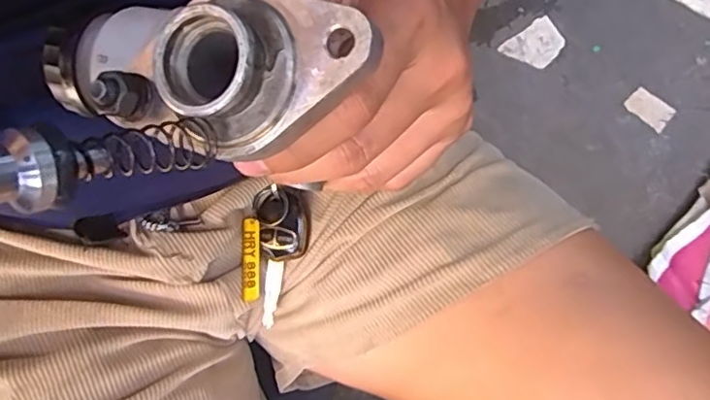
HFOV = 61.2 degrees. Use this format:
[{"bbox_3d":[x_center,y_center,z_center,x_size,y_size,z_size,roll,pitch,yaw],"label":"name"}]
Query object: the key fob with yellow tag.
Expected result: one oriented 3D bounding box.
[{"bbox_3d":[-0.053,0.036,0.383,0.038,0.014,0.082,11,91,5],"label":"key fob with yellow tag"}]

